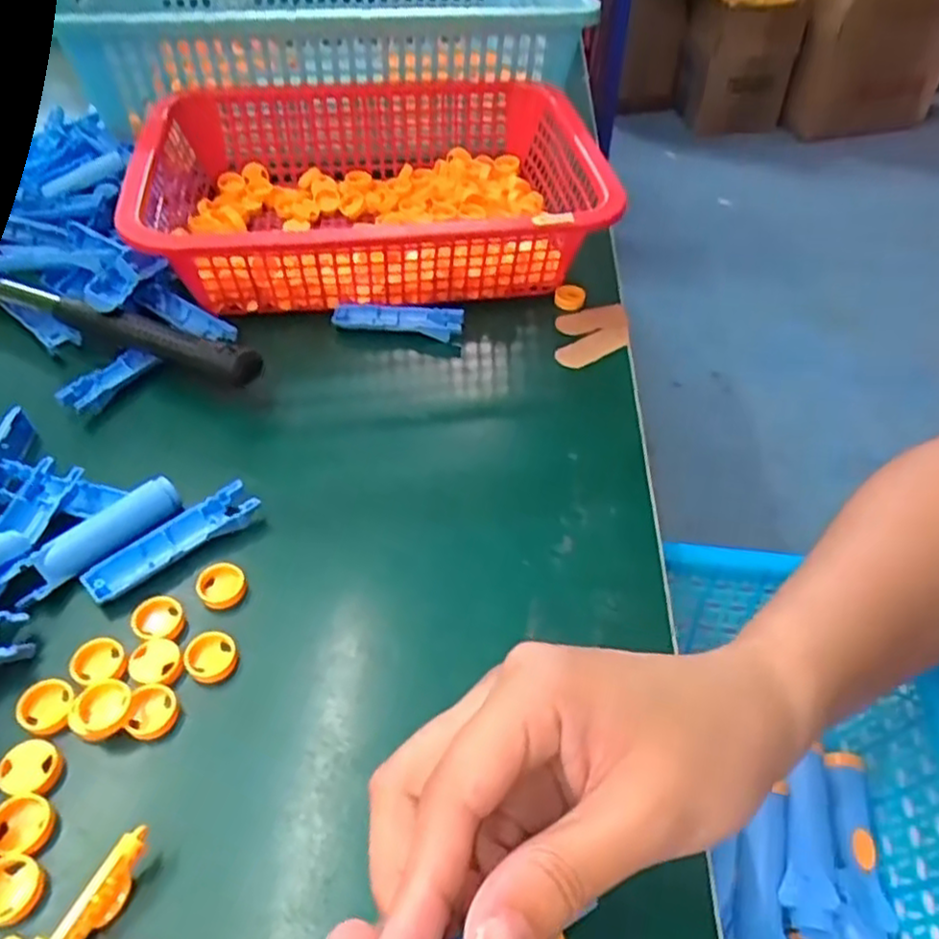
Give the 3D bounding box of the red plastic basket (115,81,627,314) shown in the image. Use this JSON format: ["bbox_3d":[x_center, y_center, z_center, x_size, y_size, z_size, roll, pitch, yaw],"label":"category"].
[{"bbox_3d":[-0.061,-0.169,0.447,0.255,0.073,0.194,-5,48,-6],"label":"red plastic basket"}]

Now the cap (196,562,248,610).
[{"bbox_3d":[-0.106,0.050,0.307,0.019,0.009,0.019,1,48,-1],"label":"cap"}]

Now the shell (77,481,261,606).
[{"bbox_3d":[-0.130,0.032,0.316,0.075,0.011,0.019,-31,56,-27],"label":"shell"}]

